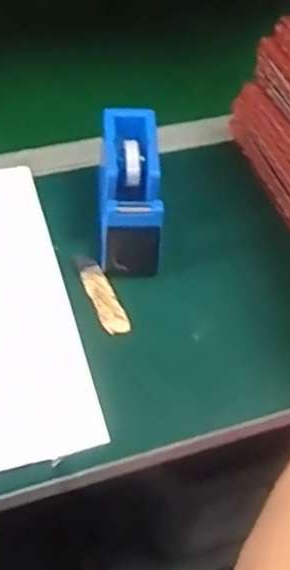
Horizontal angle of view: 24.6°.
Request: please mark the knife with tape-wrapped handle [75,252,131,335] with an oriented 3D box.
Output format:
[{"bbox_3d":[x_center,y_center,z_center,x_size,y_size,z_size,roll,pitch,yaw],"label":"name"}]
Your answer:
[{"bbox_3d":[-0.036,0.006,0.538,0.021,0.005,0.083,-18,53,-16],"label":"knife with tape-wrapped handle"}]

